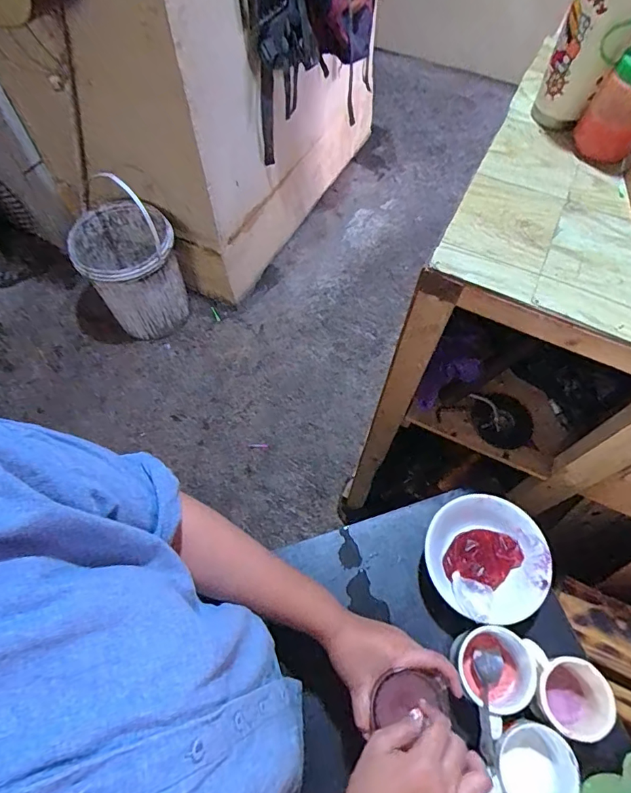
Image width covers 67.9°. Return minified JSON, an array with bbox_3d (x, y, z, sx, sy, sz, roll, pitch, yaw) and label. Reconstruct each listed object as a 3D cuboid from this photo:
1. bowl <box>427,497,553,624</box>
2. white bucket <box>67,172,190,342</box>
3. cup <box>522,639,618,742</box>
[{"bbox_3d":[0.224,0.215,0.625,0.145,0.059,0.152,0,63,1],"label":"bowl"},{"bbox_3d":[-0.618,-0.437,1.620,0.300,0.397,0.342,-31,67,-14],"label":"white bucket"},{"bbox_3d":[0.287,0.338,0.543,0.077,0.067,0.090,1,63,2],"label":"cup"}]

